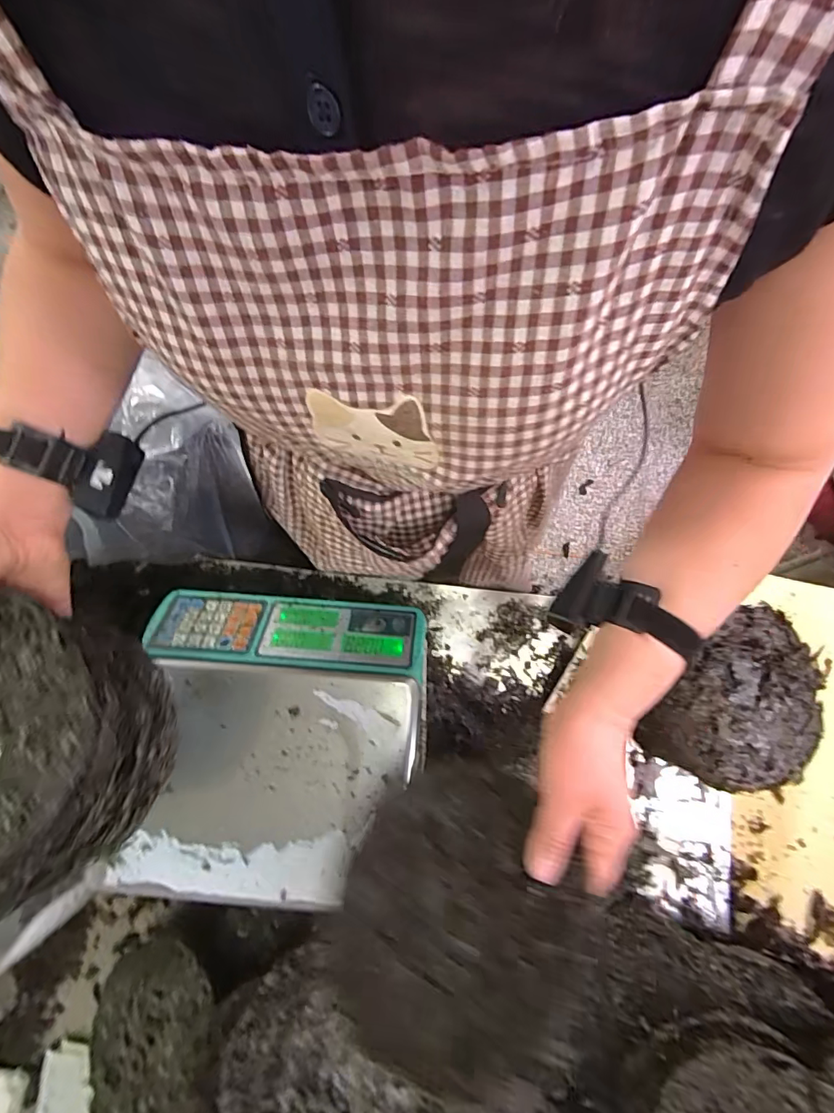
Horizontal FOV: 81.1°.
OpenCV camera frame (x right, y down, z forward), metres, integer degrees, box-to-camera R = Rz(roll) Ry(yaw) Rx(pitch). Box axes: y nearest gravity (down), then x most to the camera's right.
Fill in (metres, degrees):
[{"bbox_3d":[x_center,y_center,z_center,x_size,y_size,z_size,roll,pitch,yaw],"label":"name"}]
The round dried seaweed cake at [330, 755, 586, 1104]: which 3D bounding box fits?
[{"bbox_3d":[0.024,0.247,0.353,0.178,0.011,0.182,-17,41,15],"label":"round dried seaweed cake"}]

